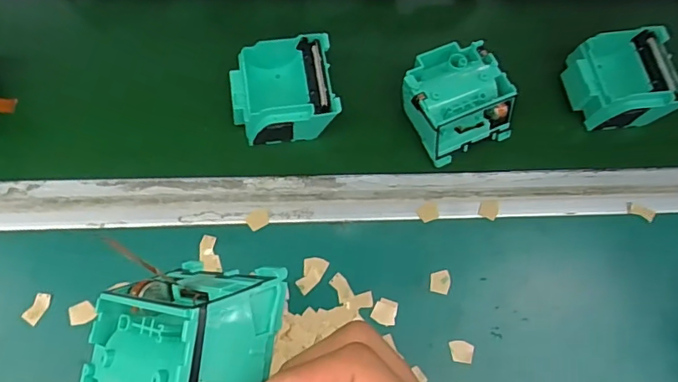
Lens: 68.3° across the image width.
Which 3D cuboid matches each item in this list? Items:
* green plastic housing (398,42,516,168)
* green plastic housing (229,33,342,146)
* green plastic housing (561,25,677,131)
[{"bbox_3d":[0.092,-0.073,0.399,0.077,0.037,0.080,-23,73,-9],"label":"green plastic housing"},{"bbox_3d":[-0.043,-0.078,0.392,0.077,0.035,0.074,-10,71,-4],"label":"green plastic housing"},{"bbox_3d":[0.236,-0.092,0.416,0.083,0.034,0.075,-11,71,-4],"label":"green plastic housing"}]

